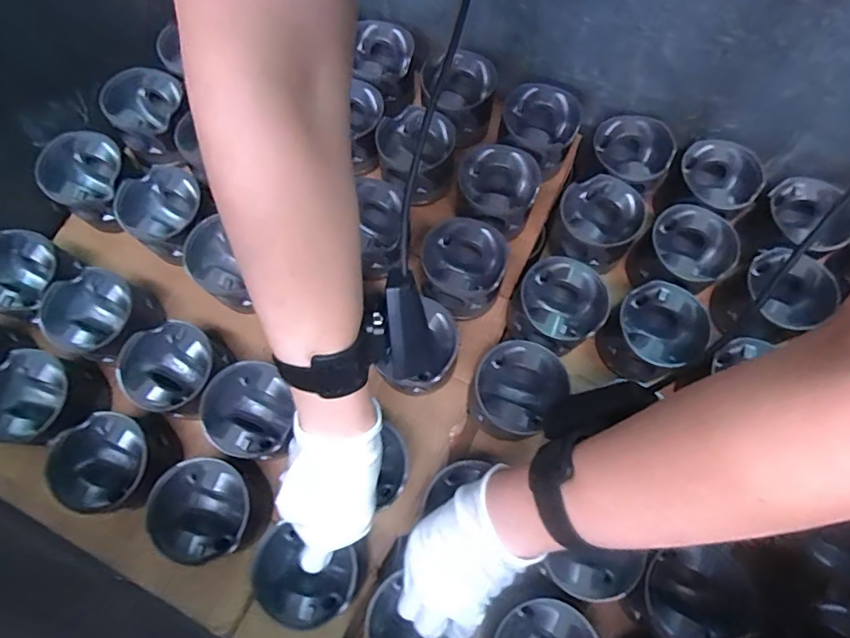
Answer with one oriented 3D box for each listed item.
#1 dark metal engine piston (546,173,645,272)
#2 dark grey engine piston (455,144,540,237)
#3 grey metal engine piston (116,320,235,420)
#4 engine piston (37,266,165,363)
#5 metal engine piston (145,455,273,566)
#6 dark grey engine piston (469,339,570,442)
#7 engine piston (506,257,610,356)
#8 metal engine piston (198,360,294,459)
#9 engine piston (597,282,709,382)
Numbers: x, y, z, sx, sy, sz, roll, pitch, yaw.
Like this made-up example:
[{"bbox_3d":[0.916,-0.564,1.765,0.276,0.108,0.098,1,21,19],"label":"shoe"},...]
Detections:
[{"bbox_3d":[0.191,-0.102,0.577,0.089,0.085,0.085,0,71,-1],"label":"dark metal engine piston"},{"bbox_3d":[0.078,-0.141,0.581,0.090,0.065,0.095,0,71,-1],"label":"dark grey engine piston"},{"bbox_3d":[-0.246,0.051,0.519,0.090,0.077,0.092,0,71,-1],"label":"grey metal engine piston"},{"bbox_3d":[-0.333,0.004,0.536,0.100,0.080,0.091,0,71,-1],"label":"engine piston"},{"bbox_3d":[-0.197,0.178,0.476,0.091,0.070,0.087,-2,71,-1],"label":"metal engine piston"},{"bbox_3d":[0.088,0.074,0.512,0.083,0.075,0.088,0,71,-1],"label":"dark grey engine piston"},{"bbox_3d":[0.140,-0.009,0.543,0.088,0.071,0.090,16,71,5],"label":"engine piston"},{"bbox_3d":[-0.169,0.095,0.506,0.082,0.071,0.089,1,71,-1],"label":"metal engine piston"},{"bbox_3d":[0.233,0.018,0.531,0.094,0.073,0.089,0,71,-1],"label":"engine piston"}]

